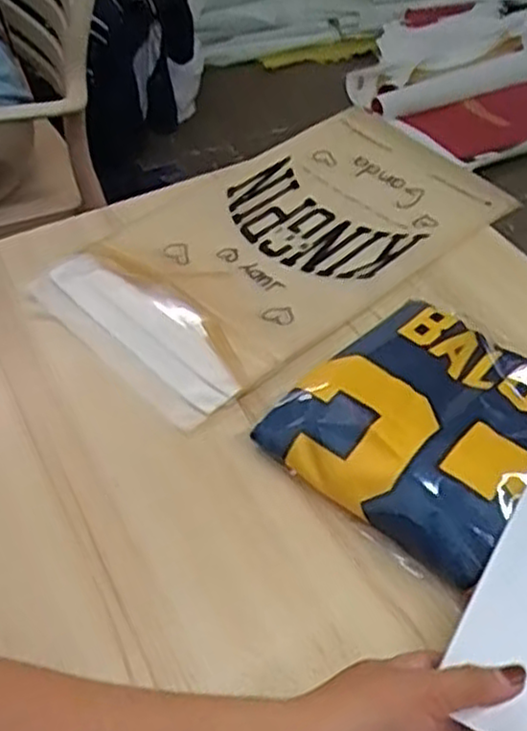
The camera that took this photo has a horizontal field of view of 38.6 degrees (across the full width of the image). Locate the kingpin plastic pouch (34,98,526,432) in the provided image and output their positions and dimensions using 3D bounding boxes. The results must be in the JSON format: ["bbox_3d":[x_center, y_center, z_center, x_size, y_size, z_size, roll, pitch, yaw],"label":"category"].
[{"bbox_3d":[0.016,-0.117,0.710,0.409,0.029,0.227,-35,54,-26],"label":"kingpin plastic pouch"}]

